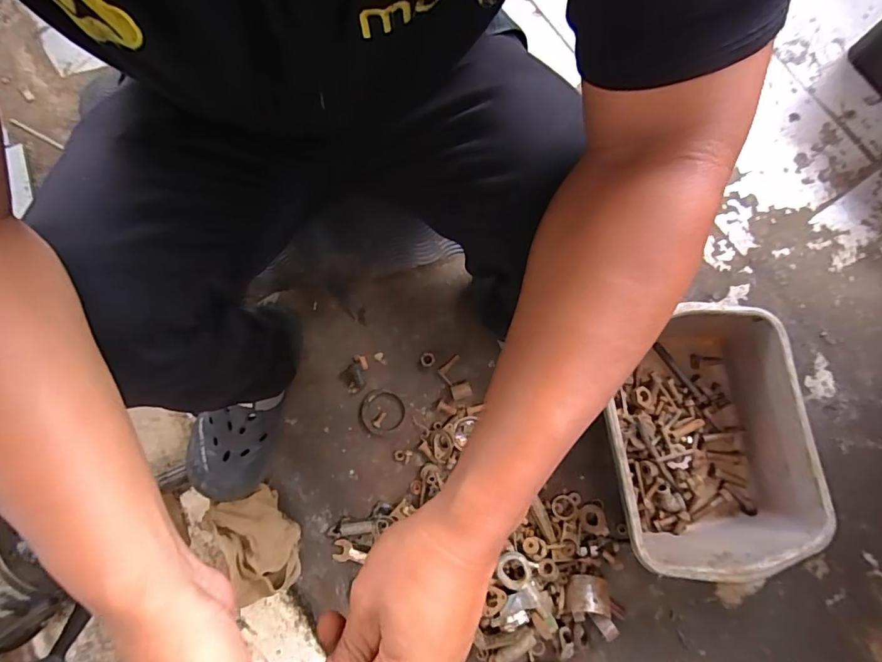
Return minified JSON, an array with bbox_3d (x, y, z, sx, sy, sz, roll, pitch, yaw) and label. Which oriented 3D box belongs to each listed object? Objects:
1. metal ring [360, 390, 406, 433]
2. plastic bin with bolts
[{"bbox_3d":[-0.093,0.126,0.742,0.070,0.007,0.065,0,80,0],"label":"metal ring"},{"bbox_3d":[0.367,0.158,0.686,0.259,0.115,0.332,-7,80,-1],"label":"plastic bin with bolts"}]

